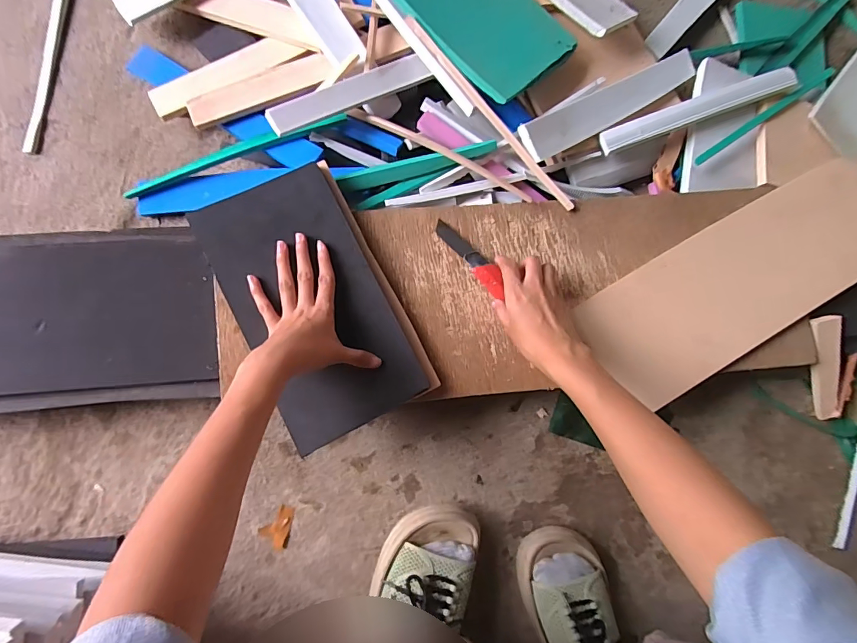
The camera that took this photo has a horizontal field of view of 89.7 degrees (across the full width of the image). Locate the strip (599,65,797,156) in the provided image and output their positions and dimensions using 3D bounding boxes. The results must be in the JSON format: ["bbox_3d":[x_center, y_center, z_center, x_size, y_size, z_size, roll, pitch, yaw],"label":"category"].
[{"bbox_3d":[0.344,-0.273,0.553,0.275,0.016,0.033,-21,85,-7],"label":"strip"}]

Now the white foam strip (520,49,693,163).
[{"bbox_3d":[0.231,-0.274,0.542,0.271,0.013,0.047,-30,91,-14],"label":"white foam strip"}]

